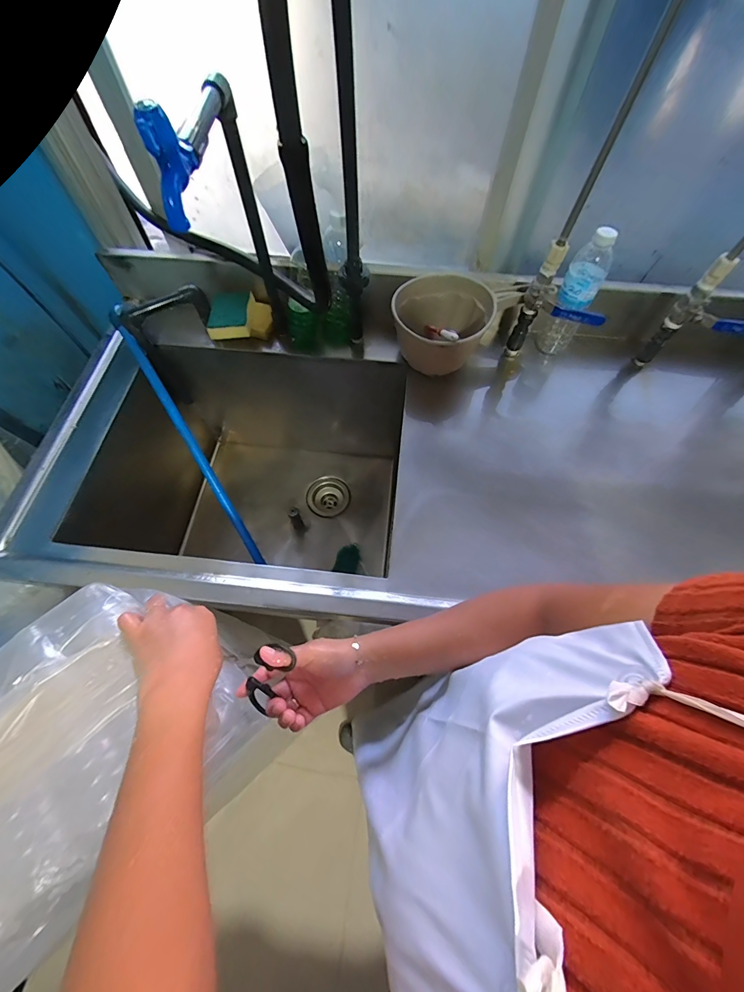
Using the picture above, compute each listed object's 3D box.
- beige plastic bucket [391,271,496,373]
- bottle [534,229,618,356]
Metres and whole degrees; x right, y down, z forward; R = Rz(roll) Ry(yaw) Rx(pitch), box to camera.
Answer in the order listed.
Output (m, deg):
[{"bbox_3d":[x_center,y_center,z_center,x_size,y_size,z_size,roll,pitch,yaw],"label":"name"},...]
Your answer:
[{"bbox_3d":[0.124,-0.310,0.669,0.170,0.103,0.164,0,64,-1],"label":"beige plastic bucket"},{"bbox_3d":[0.358,-0.352,0.639,0.063,0.204,0.073,31,67,14],"label":"bottle"}]

